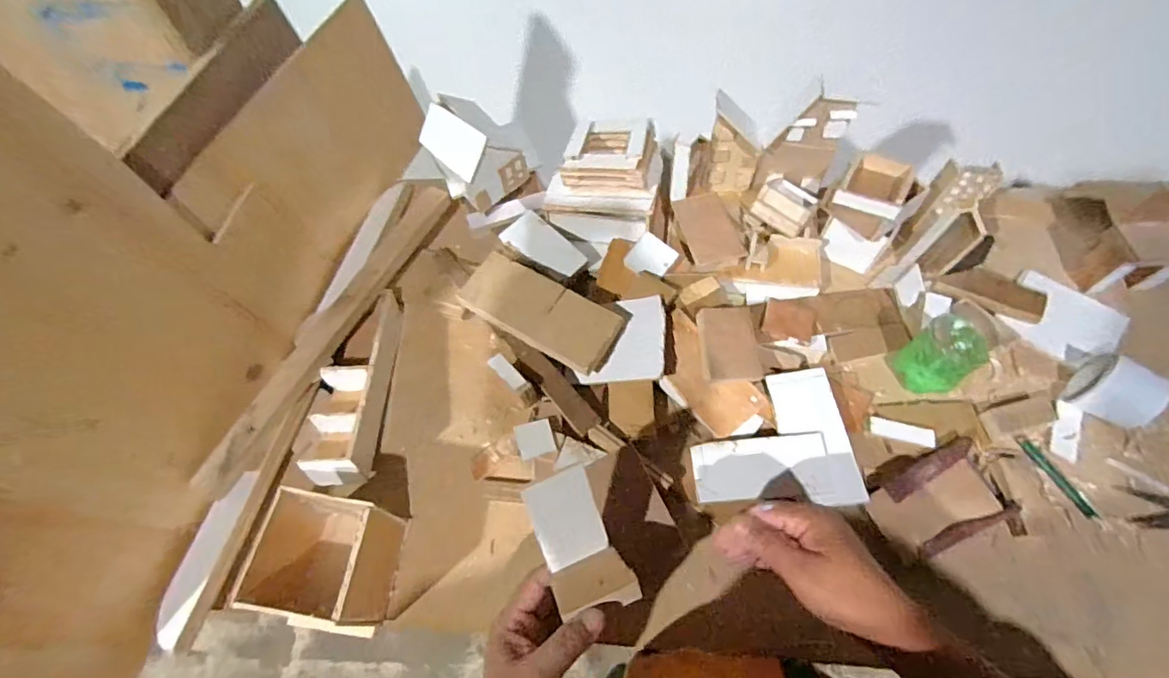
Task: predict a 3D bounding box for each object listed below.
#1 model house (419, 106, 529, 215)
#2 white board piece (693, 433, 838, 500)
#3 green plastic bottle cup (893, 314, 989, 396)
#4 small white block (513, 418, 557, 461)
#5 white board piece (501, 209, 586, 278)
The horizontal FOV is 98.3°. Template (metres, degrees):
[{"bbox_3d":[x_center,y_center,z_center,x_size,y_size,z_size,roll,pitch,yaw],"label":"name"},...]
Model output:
[{"bbox_3d":[-0.125,-0.204,0.571,0.092,0.104,0.082,38,71,22],"label":"model house"},{"bbox_3d":[0.164,0.120,0.473,0.120,0.009,0.056,-6,64,7],"label":"white board piece"},{"bbox_3d":[0.355,0.016,0.500,0.076,0.070,0.059,-33,63,-14],"label":"green plastic bottle cup"},{"bbox_3d":[-0.049,0.099,0.501,0.036,0.009,0.033,-17,61,-4],"label":"small white block"},{"bbox_3d":[-0.047,-0.107,0.595,0.098,0.006,0.049,43,89,11],"label":"white board piece"}]

